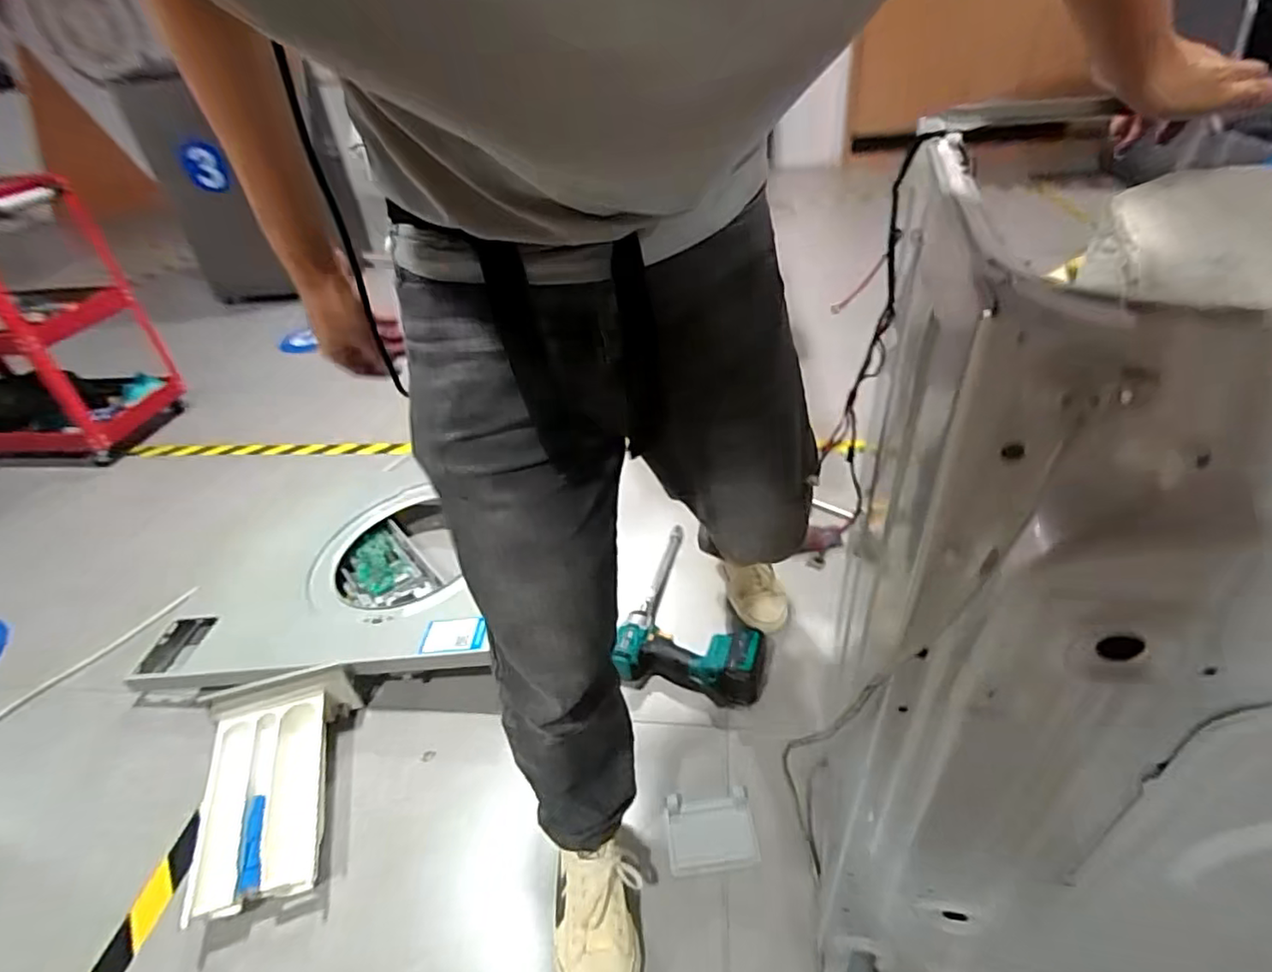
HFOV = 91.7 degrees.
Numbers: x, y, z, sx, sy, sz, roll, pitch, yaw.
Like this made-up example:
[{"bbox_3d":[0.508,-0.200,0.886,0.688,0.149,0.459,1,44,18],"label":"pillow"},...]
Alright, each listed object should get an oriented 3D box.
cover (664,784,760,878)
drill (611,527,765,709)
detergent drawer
[{"bbox_3d":[0.104,0.484,0.870,0.120,0.017,0.099,-7,37,-2],"label":"cover"},{"bbox_3d":[0.130,0.212,1.149,0.266,0.069,0.370,10,40,20],"label":"drill"},{"bbox_3d":[-0.546,0.447,0.931,0.217,0.114,0.325,-16,39,-12],"label":"detergent drawer"}]

